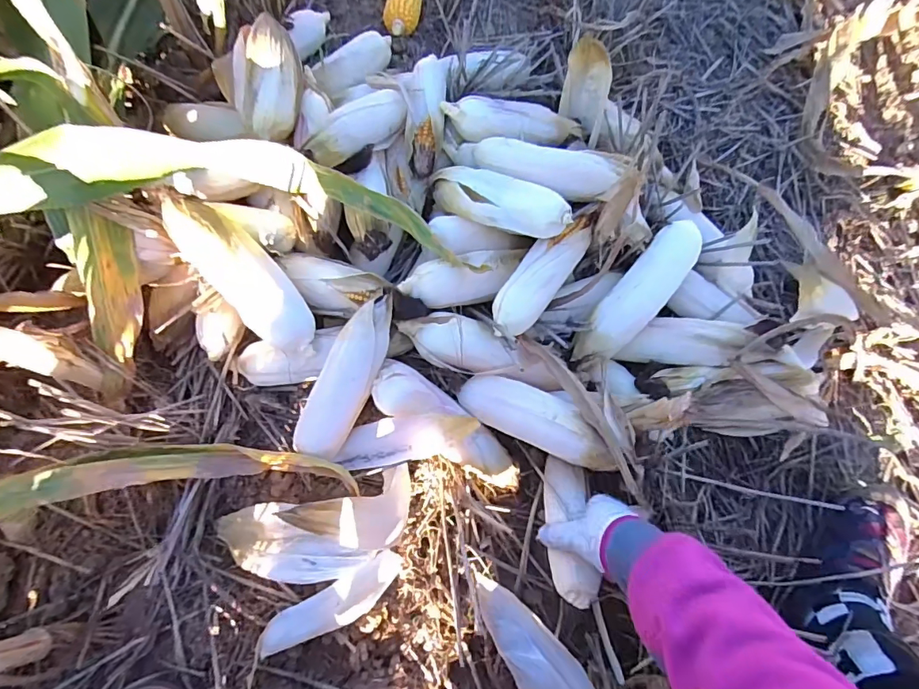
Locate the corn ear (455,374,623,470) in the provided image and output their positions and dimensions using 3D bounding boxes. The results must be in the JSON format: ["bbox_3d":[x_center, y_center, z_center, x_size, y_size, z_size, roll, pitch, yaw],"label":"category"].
[{"bbox_3d":[0.089,0.085,0.573,0.196,0.050,0.061,23,73,25],"label":"corn ear"}]

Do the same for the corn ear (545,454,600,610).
[{"bbox_3d":[0.124,0.203,0.552,0.048,0.041,0.162,1,55,-2],"label":"corn ear"}]

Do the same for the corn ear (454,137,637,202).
[{"bbox_3d":[0.091,-0.235,0.649,0.217,0.063,0.062,13,73,2],"label":"corn ear"}]

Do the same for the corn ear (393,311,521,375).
[{"bbox_3d":[-0.002,-0.002,0.595,0.145,0.052,0.065,4,73,-1],"label":"corn ear"}]

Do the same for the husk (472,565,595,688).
[{"bbox_3d":[0.076,0.340,0.537,0.063,0.037,0.183,-42,79,-13],"label":"husk"}]

